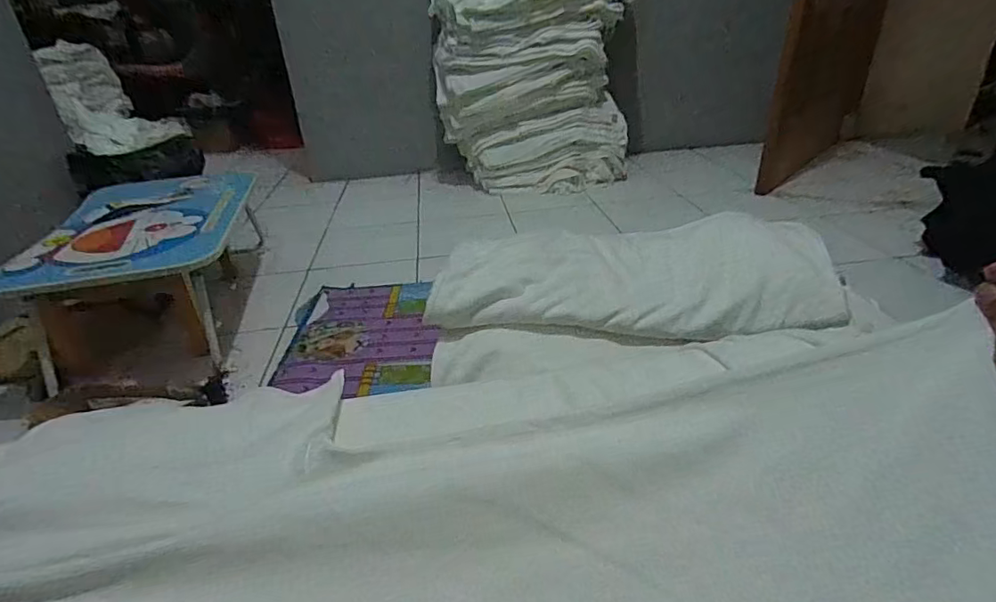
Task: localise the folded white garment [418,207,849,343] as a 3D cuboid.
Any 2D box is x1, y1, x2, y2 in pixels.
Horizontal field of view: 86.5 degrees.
[{"bbox_3d":[0.192,-0.045,0.790,0.558,0.073,0.254,-1,30,5],"label":"folded white garment"}]

